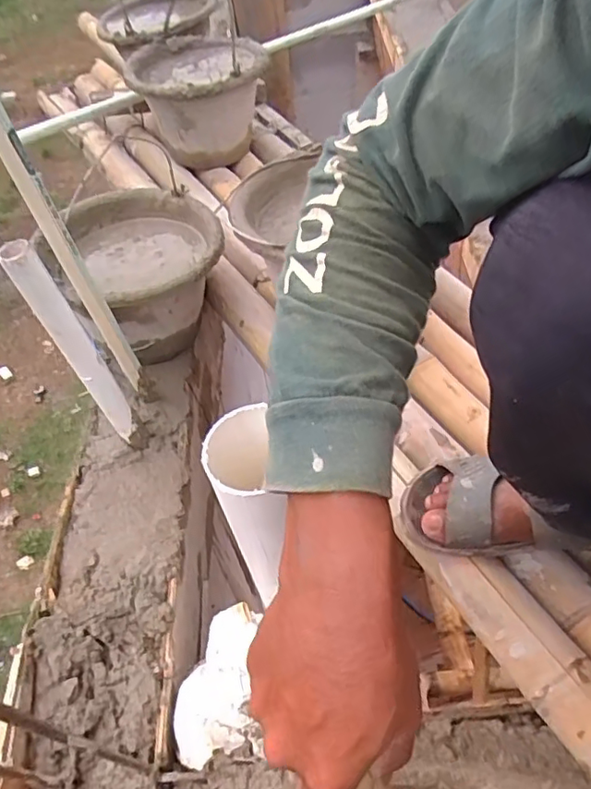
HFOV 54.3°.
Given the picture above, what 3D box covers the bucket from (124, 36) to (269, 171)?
[{"bbox_3d":[-0.173,-0.546,1.083,0.241,0.160,0.268,-14,50,-5],"label":"bucket"}]

